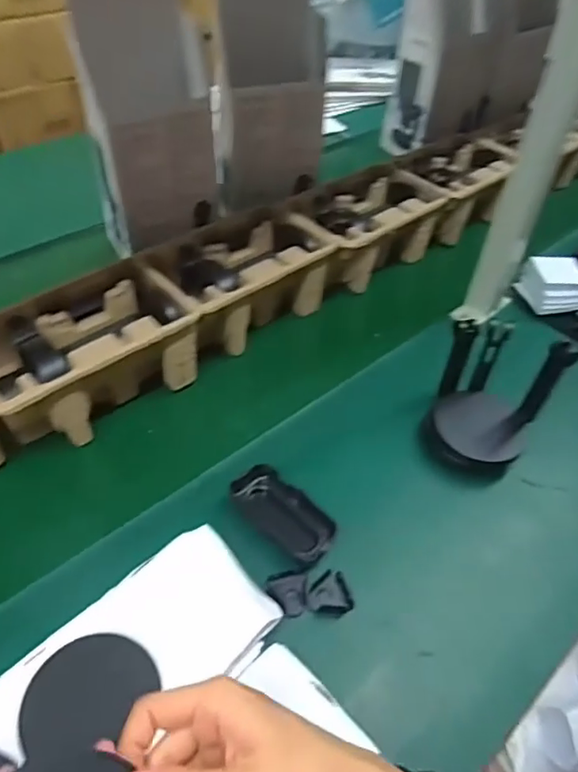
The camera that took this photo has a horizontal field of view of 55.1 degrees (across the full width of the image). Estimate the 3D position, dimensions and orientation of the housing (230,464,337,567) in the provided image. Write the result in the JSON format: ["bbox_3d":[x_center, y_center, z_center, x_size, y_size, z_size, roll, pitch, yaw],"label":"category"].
[{"bbox_3d":[-0.004,0.125,0.537,0.106,0.029,0.051,36,52,29],"label":"housing"}]

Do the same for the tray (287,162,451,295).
[{"bbox_3d":[0.110,-0.237,0.838,0.237,0.103,0.144,-30,54,-30],"label":"tray"}]

